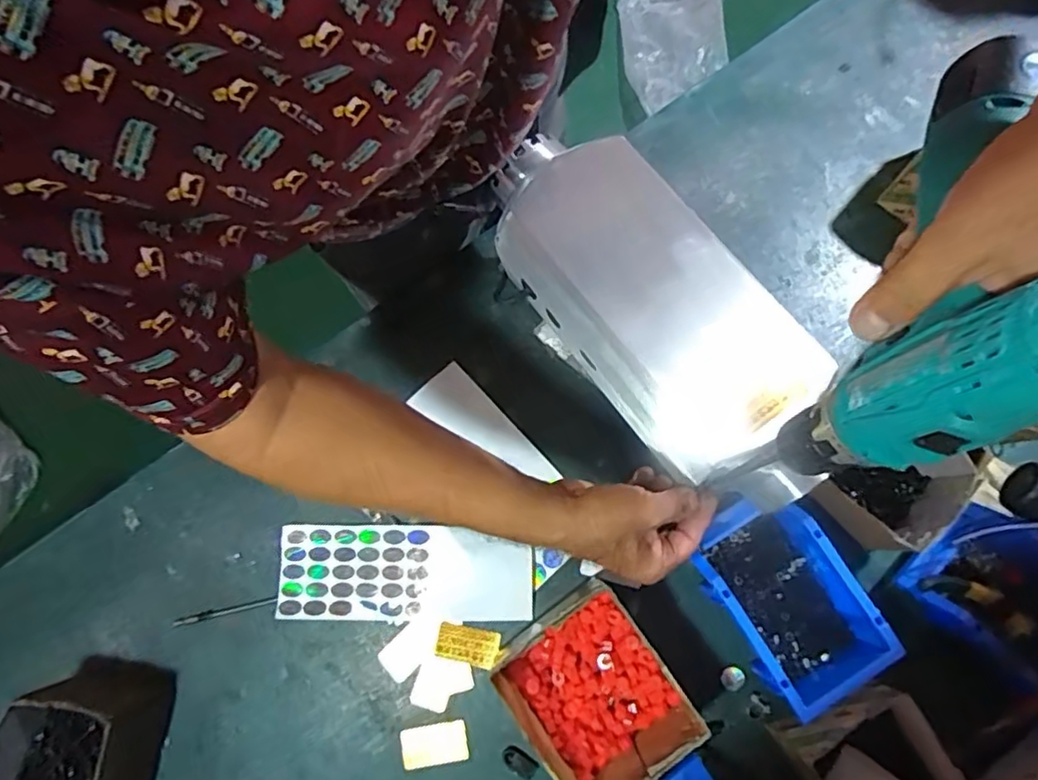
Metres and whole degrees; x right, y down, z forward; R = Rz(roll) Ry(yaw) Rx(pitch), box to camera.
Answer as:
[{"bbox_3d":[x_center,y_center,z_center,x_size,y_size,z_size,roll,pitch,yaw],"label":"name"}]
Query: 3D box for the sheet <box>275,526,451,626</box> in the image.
[{"bbox_3d":[-0.163,0.193,0.647,0.180,0.008,0.096,0,78,1],"label":"sheet"}]

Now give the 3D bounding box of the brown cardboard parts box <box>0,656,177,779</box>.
[{"bbox_3d":[-0.411,0.346,0.580,0.109,0.111,0.153,4,78,2],"label":"brown cardboard parts box"}]

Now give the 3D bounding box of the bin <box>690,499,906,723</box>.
[{"bbox_3d":[0.256,0.201,0.590,0.113,0.070,0.173,-32,79,-5],"label":"bin"}]

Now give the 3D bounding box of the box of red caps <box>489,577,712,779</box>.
[{"bbox_3d":[0.070,0.282,0.576,0.138,0.094,0.156,-36,80,-6],"label":"box of red caps"}]

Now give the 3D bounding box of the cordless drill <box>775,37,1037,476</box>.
[{"bbox_3d":[0.209,-0.060,0.299,0.051,0.149,0.204,20,80,5],"label":"cordless drill"}]

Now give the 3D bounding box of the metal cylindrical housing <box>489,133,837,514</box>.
[{"bbox_3d":[0.116,-0.066,0.553,0.138,0.120,0.375,-37,82,-6],"label":"metal cylindrical housing"}]

